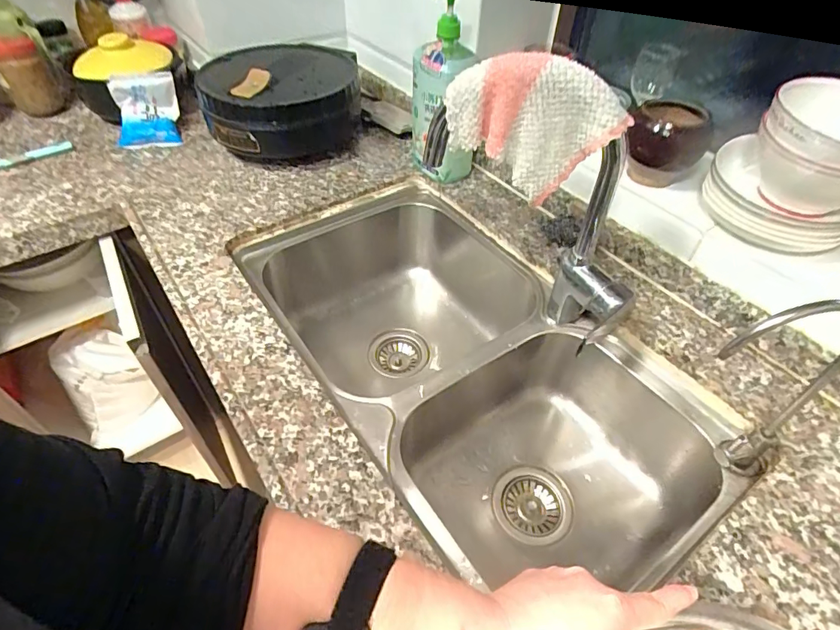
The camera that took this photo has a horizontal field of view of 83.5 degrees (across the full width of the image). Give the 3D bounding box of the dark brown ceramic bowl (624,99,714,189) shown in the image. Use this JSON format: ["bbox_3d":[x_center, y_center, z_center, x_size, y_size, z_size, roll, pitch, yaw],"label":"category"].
[{"bbox_3d":[0.351,-0.244,0.678,0.106,0.087,0.102,27,52,19],"label":"dark brown ceramic bowl"}]

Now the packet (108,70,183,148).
[{"bbox_3d":[-0.531,-0.394,0.914,0.113,0.138,0.031,-7,5,-20],"label":"packet"}]

